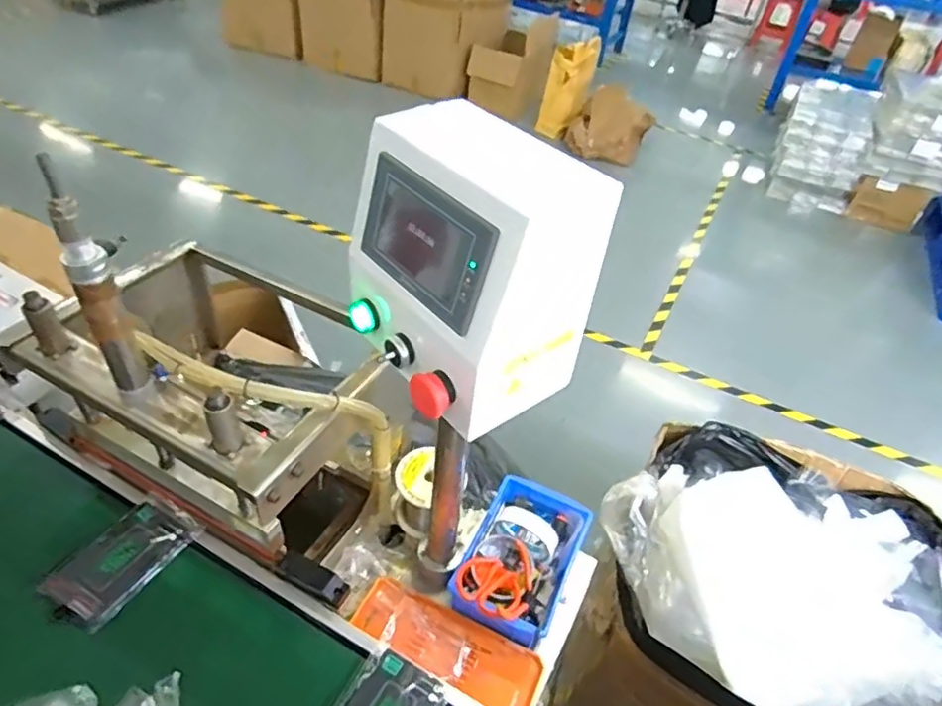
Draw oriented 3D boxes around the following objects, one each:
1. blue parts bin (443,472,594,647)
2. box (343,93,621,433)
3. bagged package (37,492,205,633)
[{"bbox_3d":[0.069,0.274,0.819,0.137,0.067,0.217,22,44,16],"label":"blue parts bin"},{"bbox_3d":[-0.008,-0.073,0.508,0.146,0.192,0.183,-23,50,-28],"label":"box"},{"bbox_3d":[-0.412,0.244,0.726,0.099,0.026,0.160,23,45,17],"label":"bagged package"}]

